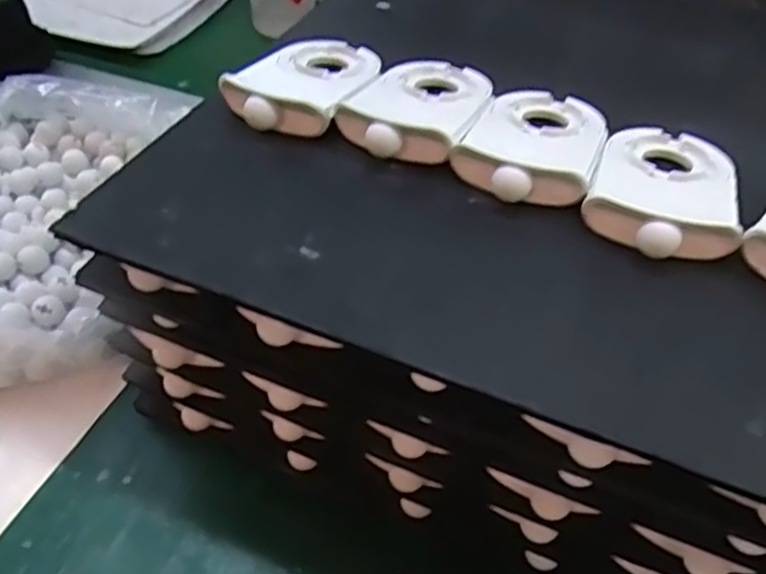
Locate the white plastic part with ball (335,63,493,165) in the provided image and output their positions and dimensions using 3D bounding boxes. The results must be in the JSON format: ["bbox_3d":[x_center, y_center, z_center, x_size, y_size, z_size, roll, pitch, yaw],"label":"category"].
[{"bbox_3d":[0.016,-0.090,0.338,0.057,0.016,0.087,17,48,14],"label":"white plastic part with ball"}]

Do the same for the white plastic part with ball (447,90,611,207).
[{"bbox_3d":[0.068,-0.068,0.318,0.057,0.016,0.087,17,48,14],"label":"white plastic part with ball"}]

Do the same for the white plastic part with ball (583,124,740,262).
[{"bbox_3d":[0.119,-0.044,0.297,0.057,0.014,0.087,19,48,16],"label":"white plastic part with ball"}]

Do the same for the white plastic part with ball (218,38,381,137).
[{"bbox_3d":[-0.038,-0.105,0.352,0.058,0.013,0.090,18,48,15],"label":"white plastic part with ball"}]

